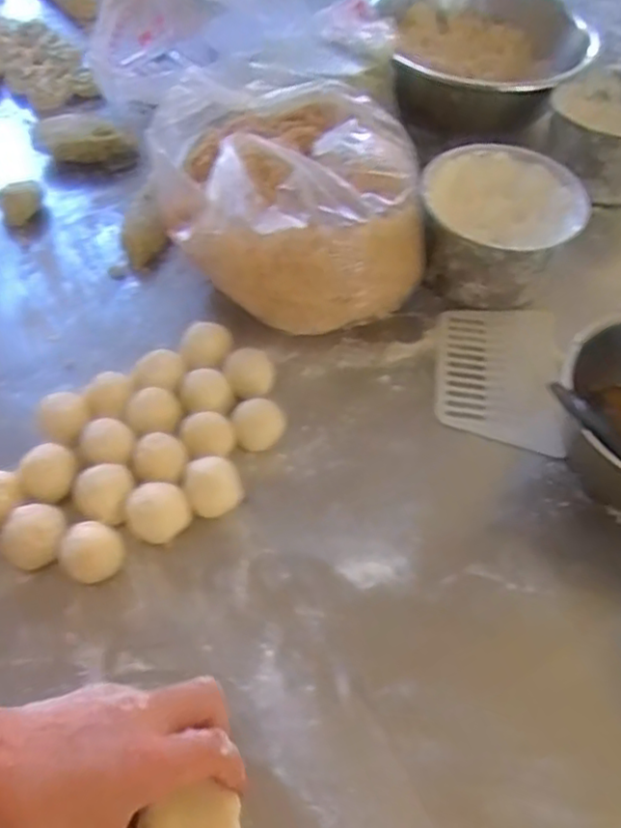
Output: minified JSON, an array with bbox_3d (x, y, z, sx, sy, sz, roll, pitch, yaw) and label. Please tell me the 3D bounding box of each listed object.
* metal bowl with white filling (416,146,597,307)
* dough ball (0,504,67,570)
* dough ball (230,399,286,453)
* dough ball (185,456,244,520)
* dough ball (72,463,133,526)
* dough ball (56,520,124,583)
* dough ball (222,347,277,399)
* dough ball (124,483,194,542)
[{"bbox_3d":[0.180,-0.182,0.652,0.147,0.098,0.147,10,54,5],"label":"metal bowl with white filling"},{"bbox_3d":[-0.204,0.090,0.482,0.045,0.036,0.039,-15,56,-13],"label":"dough ball"},{"bbox_3d":[-0.044,0.009,0.553,0.042,0.033,0.037,-11,55,-10],"label":"dough ball"},{"bbox_3d":[-0.077,0.057,0.516,0.045,0.036,0.041,-16,56,-14],"label":"dough ball"},{"bbox_3d":[-0.158,0.060,0.497,0.042,0.032,0.037,14,55,8],"label":"dough ball"},{"bbox_3d":[-0.160,0.102,0.478,0.037,0.032,0.041,36,60,22],"label":"dough ball"},{"bbox_3d":[-0.053,-0.036,0.575,0.045,0.029,0.043,1,54,-2],"label":"dough ball"},{"bbox_3d":[-0.115,0.074,0.494,0.045,0.034,0.037,-23,58,-18],"label":"dough ball"}]

